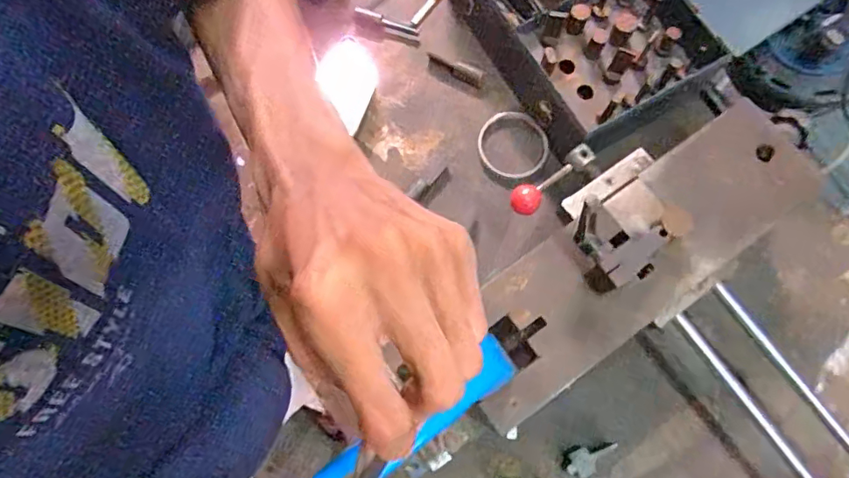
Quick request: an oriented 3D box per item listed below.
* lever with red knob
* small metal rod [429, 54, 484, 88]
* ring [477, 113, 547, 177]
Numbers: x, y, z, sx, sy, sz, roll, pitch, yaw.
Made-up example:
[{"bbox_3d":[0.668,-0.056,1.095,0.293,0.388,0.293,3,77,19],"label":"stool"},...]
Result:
[{"bbox_3d":[0.123,-0.056,0.500,0.092,0.027,0.024,-35,78,-7],"label":"lever with red knob"},{"bbox_3d":[0.038,-0.208,0.637,0.075,0.011,0.018,27,78,8],"label":"small metal rod"},{"bbox_3d":[0.106,-0.114,0.626,0.085,0.009,0.076,21,98,15],"label":"ring"}]

